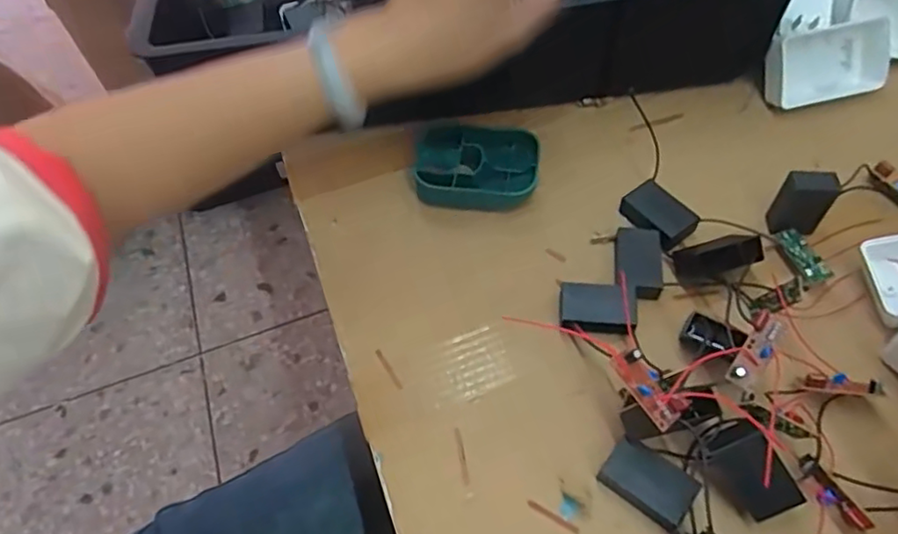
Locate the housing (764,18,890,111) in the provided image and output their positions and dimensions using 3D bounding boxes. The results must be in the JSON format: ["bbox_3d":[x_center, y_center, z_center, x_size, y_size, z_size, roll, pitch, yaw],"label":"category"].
[{"bbox_3d":[0.302,-0.163,0.486,0.097,0.056,0.029,-14,30,-3],"label":"housing"}]

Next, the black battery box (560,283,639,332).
[{"bbox_3d":[0.098,0.029,0.399,0.049,0.019,0.033,5,58,7],"label":"black battery box"}]

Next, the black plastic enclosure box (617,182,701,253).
[{"bbox_3d":[0.151,-0.037,0.435,0.034,0.016,0.048,-35,62,-17],"label":"black plastic enclosure box"}]

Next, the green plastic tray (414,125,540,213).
[{"bbox_3d":[0.021,-0.077,0.468,0.092,0.025,0.072,0,58,4],"label":"green plastic tray"}]

